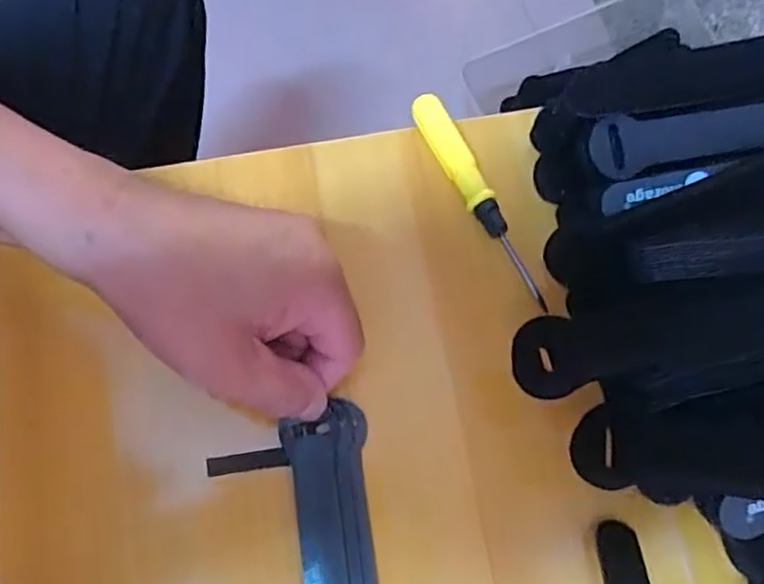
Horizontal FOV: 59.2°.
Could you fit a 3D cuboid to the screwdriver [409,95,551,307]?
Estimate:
[{"bbox_3d":[0.047,-0.045,0.340,0.017,0.018,0.121,-24,75,-7],"label":"screwdriver"}]

